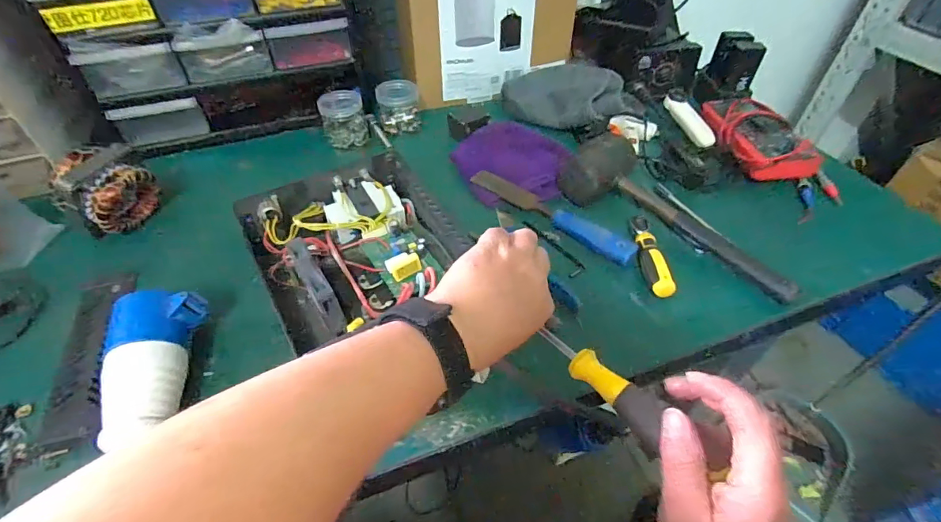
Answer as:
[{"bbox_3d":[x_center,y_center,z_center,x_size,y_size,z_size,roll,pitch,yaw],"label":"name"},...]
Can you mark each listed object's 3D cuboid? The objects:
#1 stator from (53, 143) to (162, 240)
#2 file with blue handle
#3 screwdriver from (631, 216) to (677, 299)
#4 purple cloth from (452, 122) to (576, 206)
[{"bbox_3d":[-0.423,-0.080,0.522,0.057,0.084,0.088,15,48,14],"label":"stator"},{"bbox_3d":[0.095,-0.059,0.544,0.224,0.020,0.035,34,55,28],"label":"file with blue handle"},{"bbox_3d":[0.200,-0.012,0.499,0.024,0.029,0.121,1,47,2],"label":"screwdriver"},{"bbox_3d":[0.057,-0.135,0.612,0.133,0.034,0.166,-20,50,-18],"label":"purple cloth"}]

